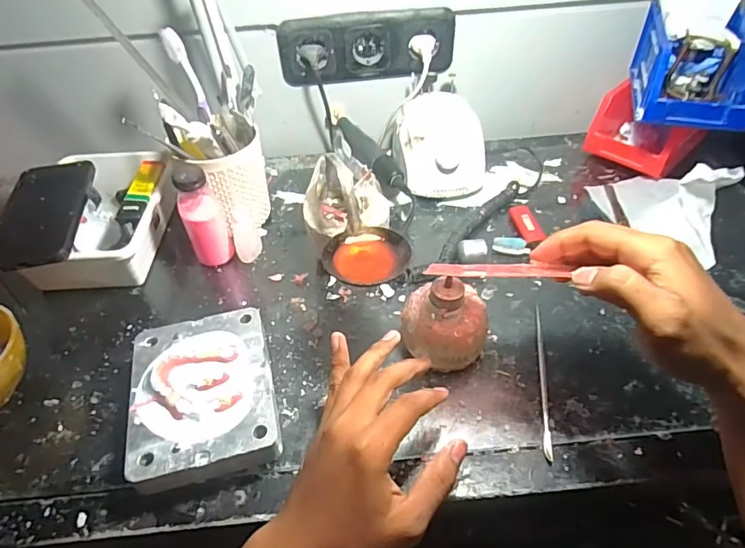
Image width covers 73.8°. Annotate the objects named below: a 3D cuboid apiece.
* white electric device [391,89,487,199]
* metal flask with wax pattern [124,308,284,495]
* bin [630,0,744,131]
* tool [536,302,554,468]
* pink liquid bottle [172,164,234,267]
[{"bbox_3d":[0.086,-0.163,0.624,0.109,0.062,0.136,3,46,6],"label":"white electric device"},{"bbox_3d":[-0.138,0.103,0.413,0.109,0.041,0.145,-13,49,-10],"label":"metal flask with wax pattern"},{"bbox_3d":[0.364,-0.228,0.560,0.107,0.077,0.157,10,47,12],"label":"bin"},{"bbox_3d":[0.151,0.088,0.441,0.007,0.005,0.159,5,48,7],"label":"tool"},{"bbox_3d":[-0.178,-0.060,0.520,0.039,0.107,0.035,-21,49,-17],"label":"pink liquid bottle"}]

